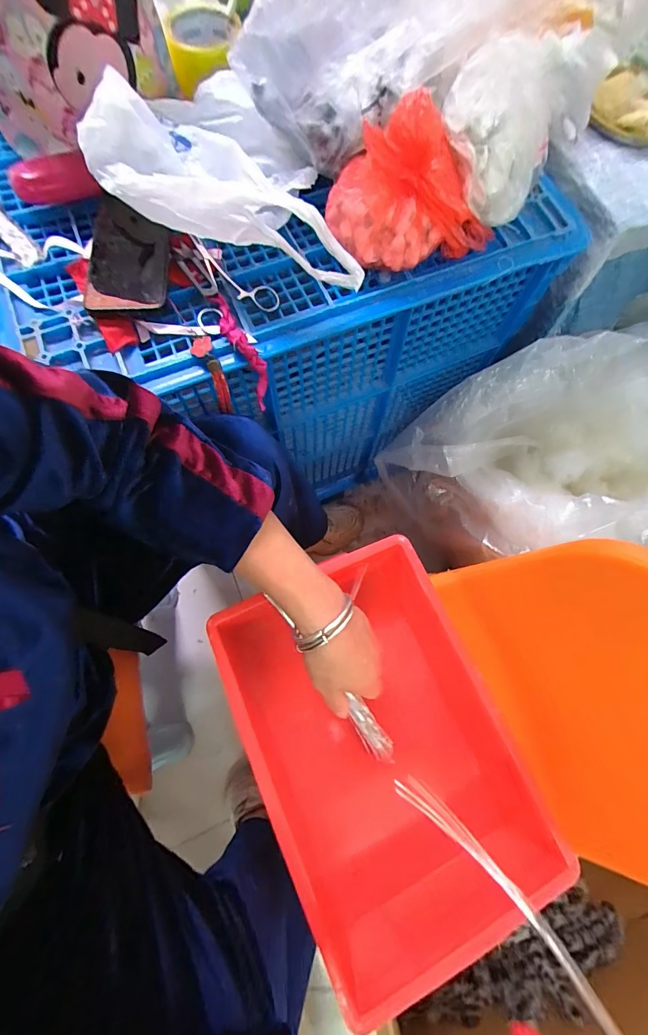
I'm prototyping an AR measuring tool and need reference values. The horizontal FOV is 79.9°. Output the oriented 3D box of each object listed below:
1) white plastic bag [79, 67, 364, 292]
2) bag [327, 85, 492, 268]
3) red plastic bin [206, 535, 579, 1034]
[{"bbox_3d":[-0.083,-0.320,0.384,0.277,0.087,0.118,24,74,6],"label":"white plastic bag"},{"bbox_3d":[0.090,-0.346,0.395,0.175,0.101,0.118,-5,74,-3],"label":"bag"},{"bbox_3d":[0.065,0.248,0.451,0.256,0.149,0.346,-24,75,-8],"label":"red plastic bin"}]

